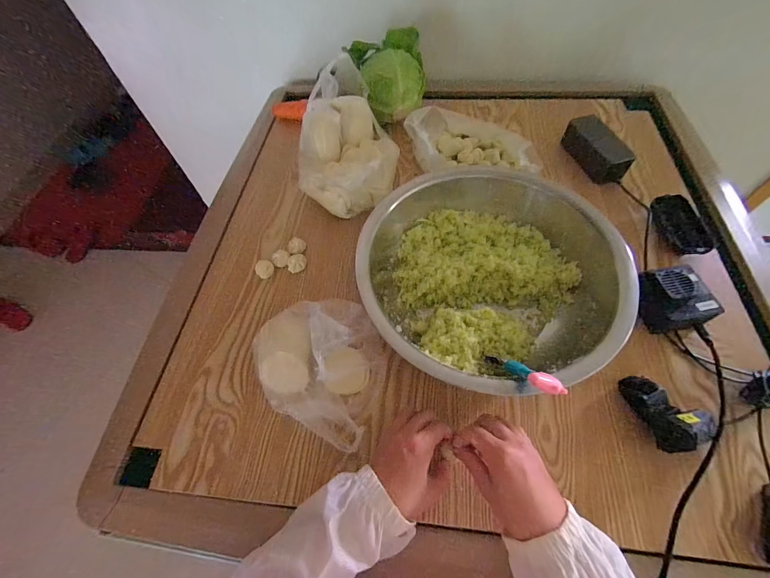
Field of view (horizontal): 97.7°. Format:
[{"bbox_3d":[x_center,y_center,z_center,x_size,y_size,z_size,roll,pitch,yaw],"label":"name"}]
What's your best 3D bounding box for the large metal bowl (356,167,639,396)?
[{"bbox_3d":[0.134,-0.021,0.468,0.328,0.095,0.346,-11,58,-3],"label":"large metal bowl"}]

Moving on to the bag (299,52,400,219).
[{"bbox_3d":[-0.062,-0.240,0.578,0.163,0.153,0.224,11,60,10],"label":"bag"}]

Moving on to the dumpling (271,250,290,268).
[{"bbox_3d":[-0.170,-0.049,0.551,0.028,0.015,0.028,-2,58,3],"label":"dumpling"}]

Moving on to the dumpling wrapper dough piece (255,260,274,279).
[{"bbox_3d":[-0.192,-0.031,0.538,0.028,0.014,0.028,-2,58,3],"label":"dumpling wrapper dough piece"}]

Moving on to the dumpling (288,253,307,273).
[{"bbox_3d":[-0.142,-0.042,0.545,0.030,0.020,0.029,-2,58,3],"label":"dumpling"}]

